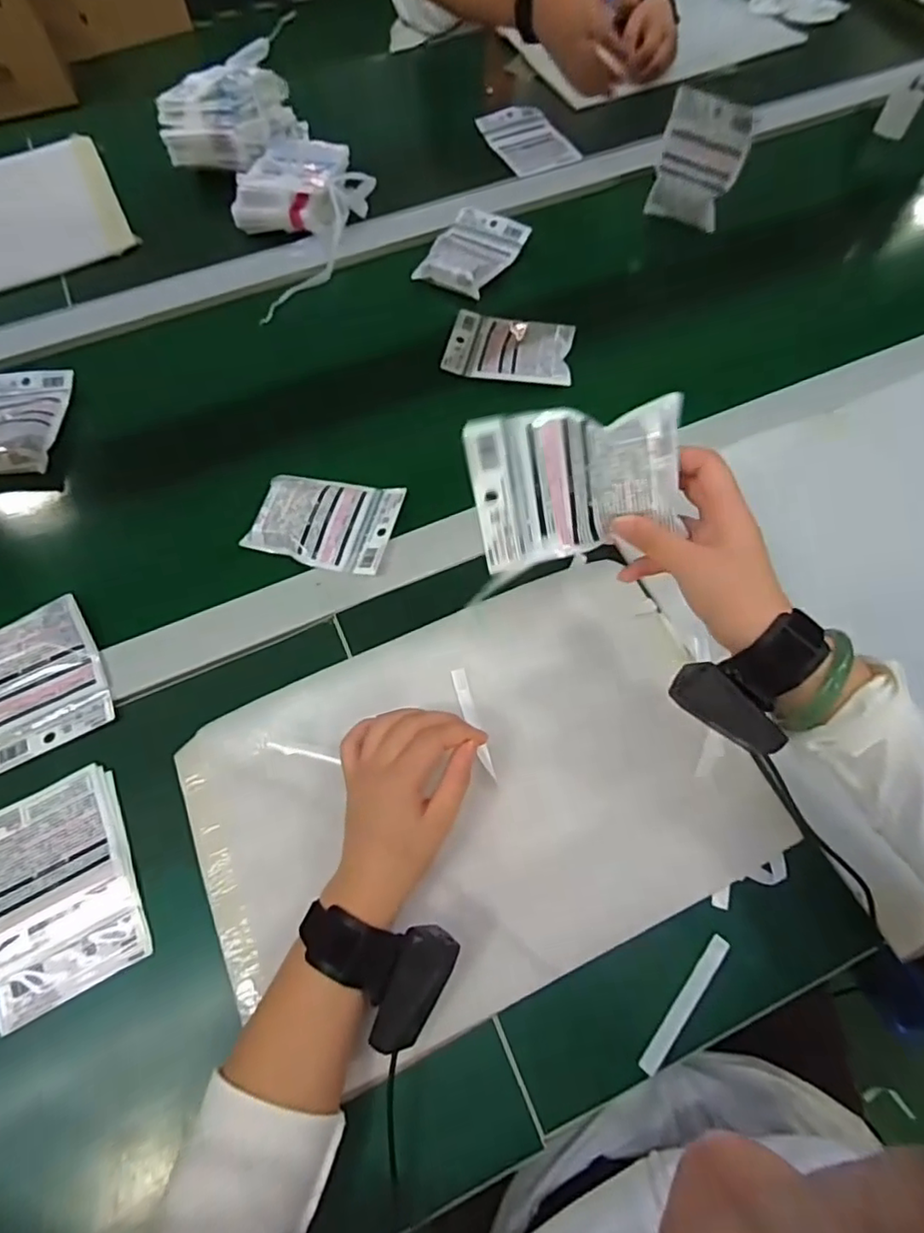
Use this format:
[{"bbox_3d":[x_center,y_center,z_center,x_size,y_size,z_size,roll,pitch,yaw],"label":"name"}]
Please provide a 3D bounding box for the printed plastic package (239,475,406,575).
[{"bbox_3d":[-0.126,-0.092,0.574,0.126,0.017,0.092,12,69,10],"label":"printed plastic package"}]

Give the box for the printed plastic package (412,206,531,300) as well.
[{"bbox_3d":[0.011,-0.443,0.740,0.093,0.023,0.134,31,73,16],"label":"printed plastic package"}]

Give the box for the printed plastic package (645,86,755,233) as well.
[{"bbox_3d":[0.280,-0.530,0.734,0.093,0.139,0.029,16,70,11],"label":"printed plastic package"}]

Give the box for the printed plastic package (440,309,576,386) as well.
[{"bbox_3d":[0.053,-0.296,0.673,0.134,0.019,0.089,10,69,9],"label":"printed plastic package"}]

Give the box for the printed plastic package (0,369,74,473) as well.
[{"bbox_3d":[-0.464,-0.202,0.635,0.093,0.013,0.135,-6,67,3],"label":"printed plastic package"}]

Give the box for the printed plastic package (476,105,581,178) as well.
[{"bbox_3d":[0.093,-0.662,0.850,0.112,0.015,0.147,-27,68,-6],"label":"printed plastic package"}]

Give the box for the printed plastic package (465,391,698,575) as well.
[{"bbox_3d":[0.074,-0.084,0.395,0.127,0.097,0.020,-5,23,18],"label":"printed plastic package"}]

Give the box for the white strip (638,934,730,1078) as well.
[{"bbox_3d":[0.149,0.258,0.412,0.012,0.004,0.097,37,75,17],"label":"white strip"}]

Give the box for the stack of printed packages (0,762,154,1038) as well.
[{"bbox_3d":[-0.297,0.198,0.451,0.106,0.015,0.151,-28,68,-7],"label":"stack of printed packages"}]

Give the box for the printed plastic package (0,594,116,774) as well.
[{"bbox_3d":[-0.352,0.051,0.509,0.095,0.020,0.124,-27,68,-6],"label":"printed plastic package"}]

